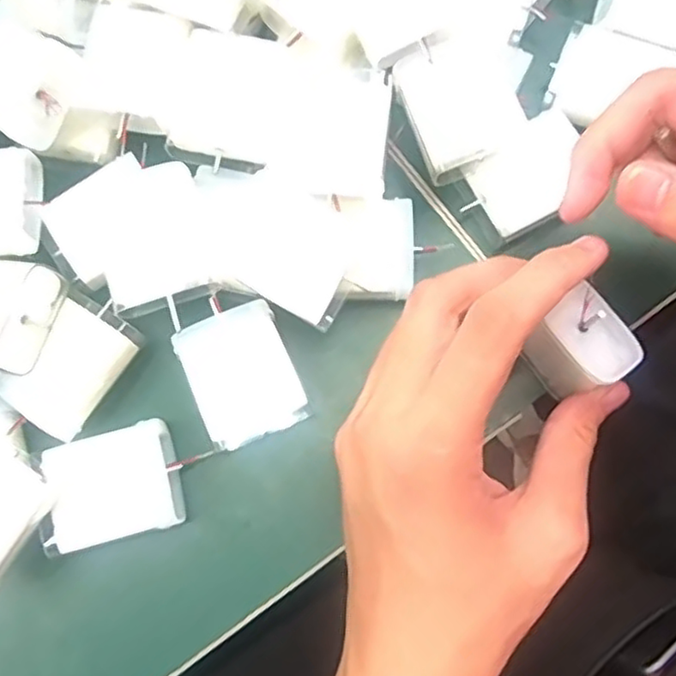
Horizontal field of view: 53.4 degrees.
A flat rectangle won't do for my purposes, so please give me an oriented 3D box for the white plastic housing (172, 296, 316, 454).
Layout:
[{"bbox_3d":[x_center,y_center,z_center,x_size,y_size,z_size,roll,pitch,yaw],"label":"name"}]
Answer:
[{"bbox_3d":[-0.039,0.015,0.273,0.040,0.016,0.051,-24,79,-5],"label":"white plastic housing"}]

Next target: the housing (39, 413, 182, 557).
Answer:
[{"bbox_3d":[-0.088,0.058,0.264,0.051,0.017,0.041,-14,78,-3],"label":"housing"}]

